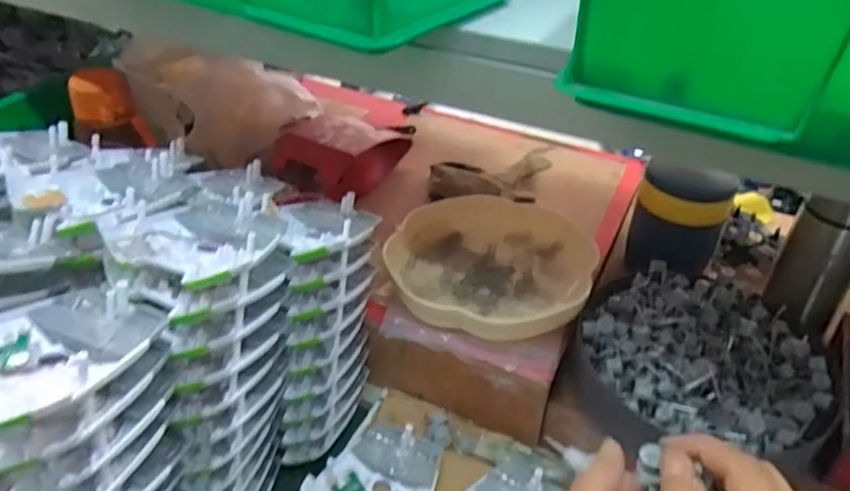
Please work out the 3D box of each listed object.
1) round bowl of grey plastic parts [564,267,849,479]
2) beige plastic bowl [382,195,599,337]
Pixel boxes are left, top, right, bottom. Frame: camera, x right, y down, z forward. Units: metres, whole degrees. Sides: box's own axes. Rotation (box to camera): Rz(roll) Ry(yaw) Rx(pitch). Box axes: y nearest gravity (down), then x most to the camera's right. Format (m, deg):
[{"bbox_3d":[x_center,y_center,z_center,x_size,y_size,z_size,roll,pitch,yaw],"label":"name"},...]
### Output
[{"bbox_3d":[0.235,0.106,0.567,0.213,0.058,0.200,6,38,4],"label":"round bowl of grey plastic parts"},{"bbox_3d":[0.067,0.013,0.640,0.192,0.034,0.208,15,39,15],"label":"beige plastic bowl"}]

